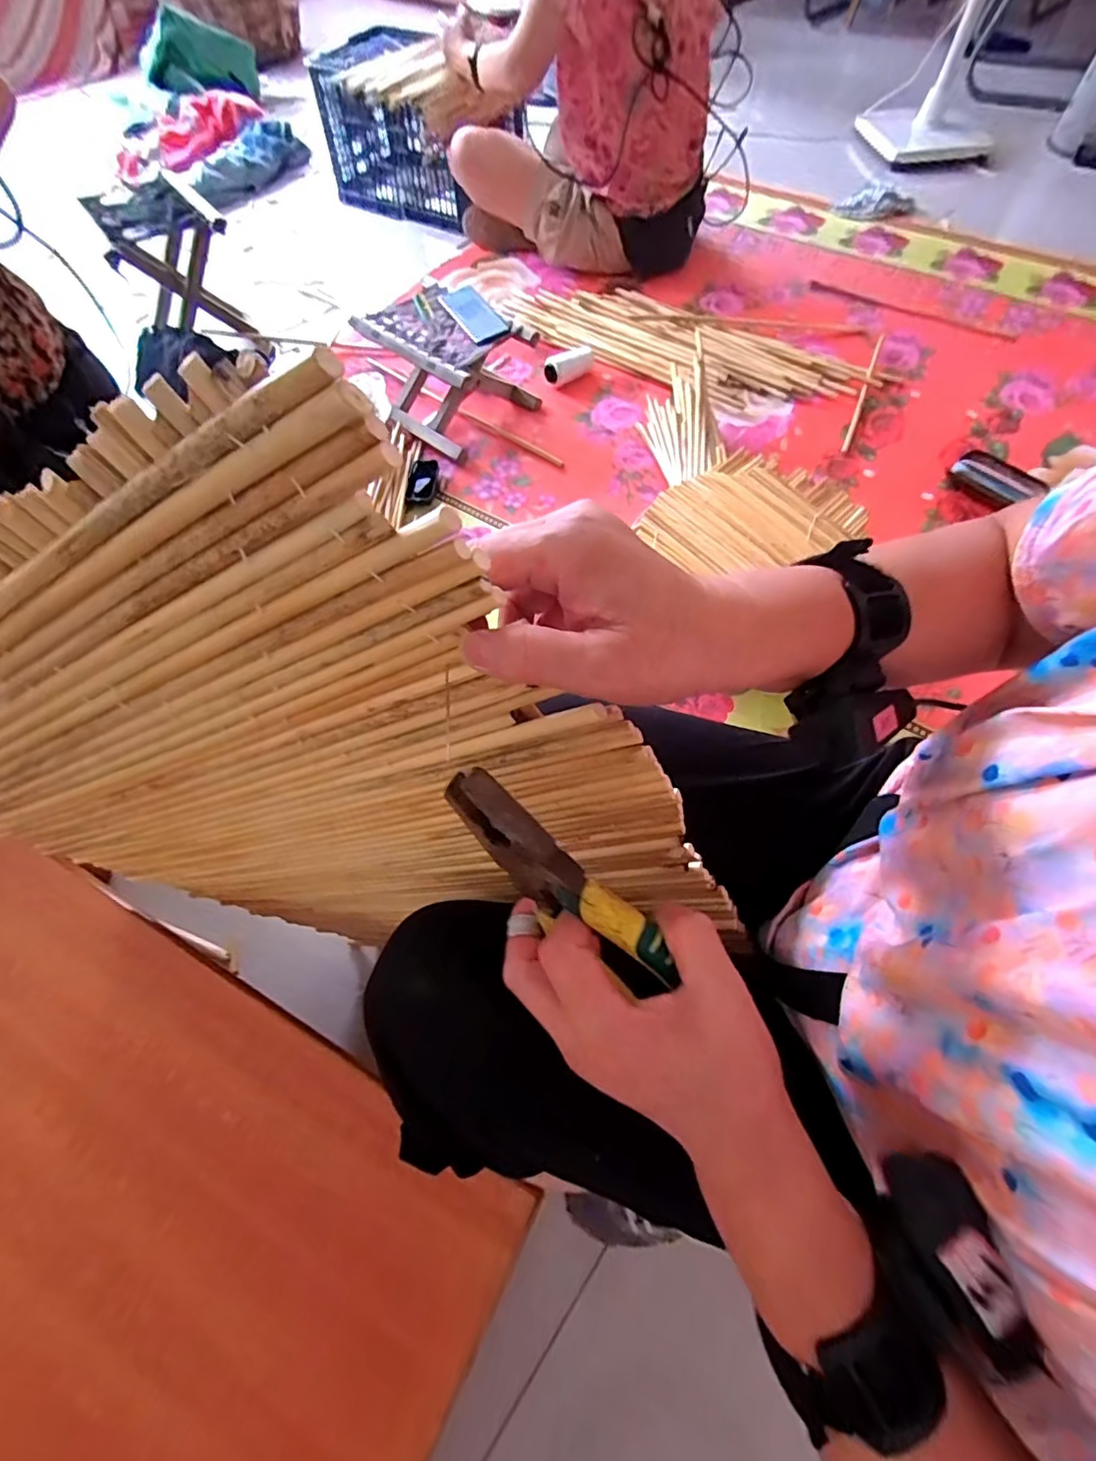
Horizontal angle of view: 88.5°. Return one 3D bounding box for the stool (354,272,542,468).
[{"bbox_3d":[-0.196,-0.706,1.098,0.266,0.184,0.253,37,69,18],"label":"stool"}]

